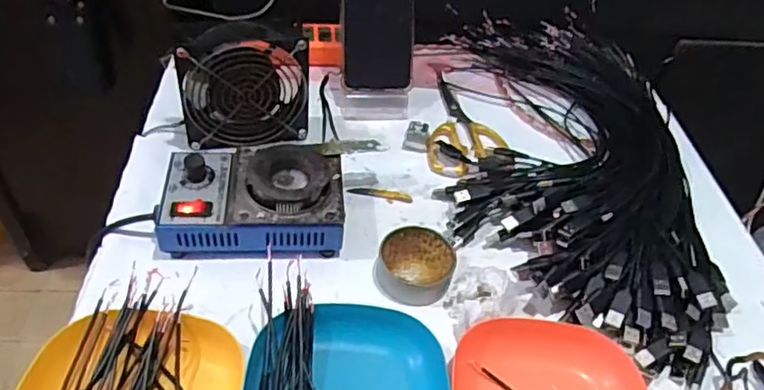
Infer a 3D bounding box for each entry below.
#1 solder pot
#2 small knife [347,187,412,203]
[{"bbox_3d":[-0.109,0.000,0.521,0.152,0.055,0.103,4,46,-4],"label":"solder pot"},{"bbox_3d":[-0.002,0.000,0.582,0.061,0.004,0.015,7,46,-1],"label":"small knife"}]

